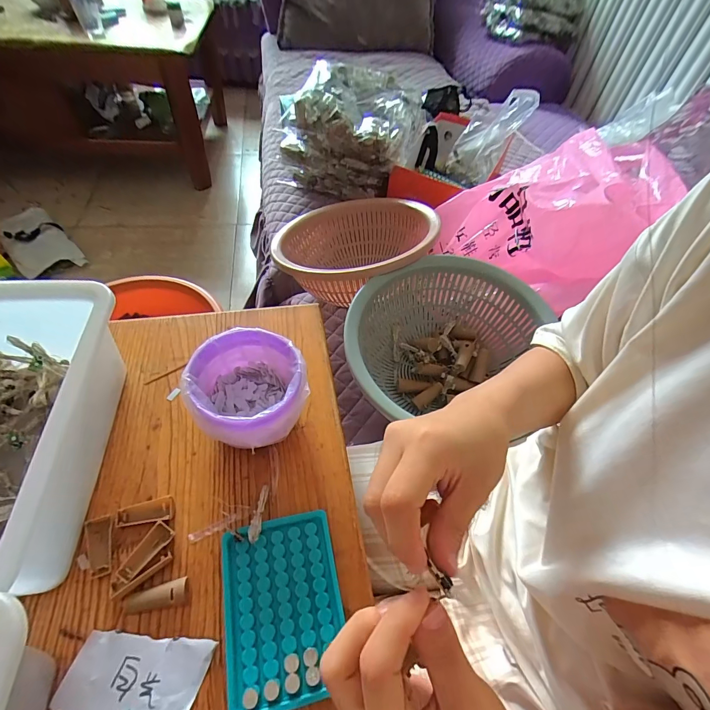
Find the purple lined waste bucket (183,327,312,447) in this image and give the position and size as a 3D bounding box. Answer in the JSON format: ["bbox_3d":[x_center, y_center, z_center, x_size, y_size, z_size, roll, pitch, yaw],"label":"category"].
[{"bbox_3d":[-0.108,0.044,0.393,0.109,0.091,0.106,2,53,-3],"label":"purple lined waste bucket"}]

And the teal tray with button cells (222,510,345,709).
[{"bbox_3d":[-0.060,0.211,0.317,0.094,0.019,0.130,-8,54,-11],"label":"teal tray with button cells"}]

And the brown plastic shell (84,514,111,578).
[{"bbox_3d":[-0.232,0.173,0.336,0.021,0.008,0.050,-13,55,-14],"label":"brown plastic shell"}]

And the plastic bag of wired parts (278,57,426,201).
[{"bbox_3d":[-0.013,-0.483,0.822,0.290,0.204,0.203,16,53,7],"label":"plastic bag of wired parts"}]

